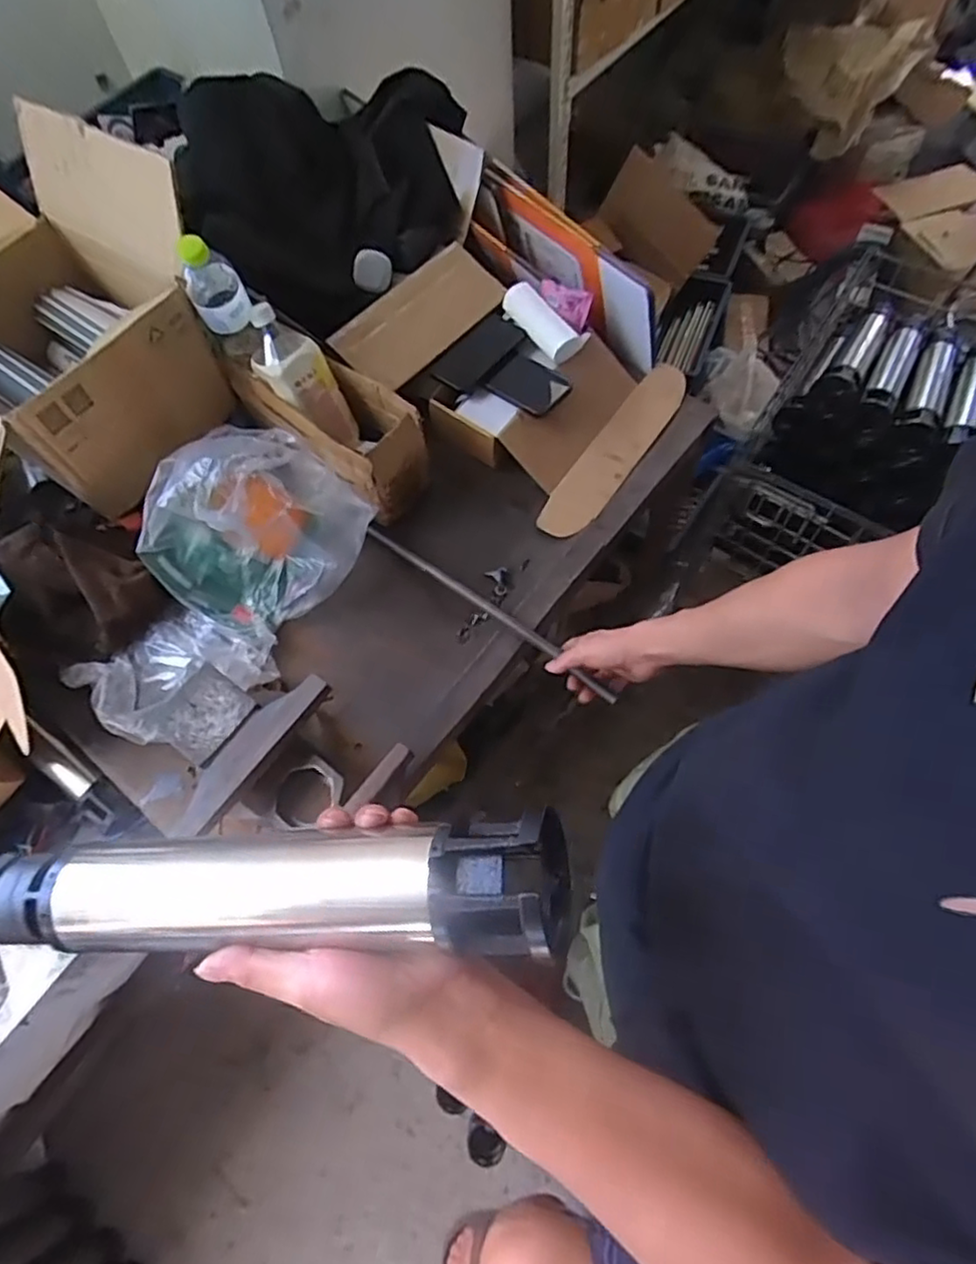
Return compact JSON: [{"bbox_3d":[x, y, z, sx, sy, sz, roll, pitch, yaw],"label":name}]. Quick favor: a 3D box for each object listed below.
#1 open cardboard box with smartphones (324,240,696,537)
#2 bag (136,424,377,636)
[{"bbox_3d":[0.044,-0.395,0.980,0.443,0.132,0.331,35,72,18],"label":"open cardboard box with smartphones"},{"bbox_3d":[-0.295,-0.141,0.815,0.262,0.196,0.184,-38,68,-13],"label":"bag"}]

